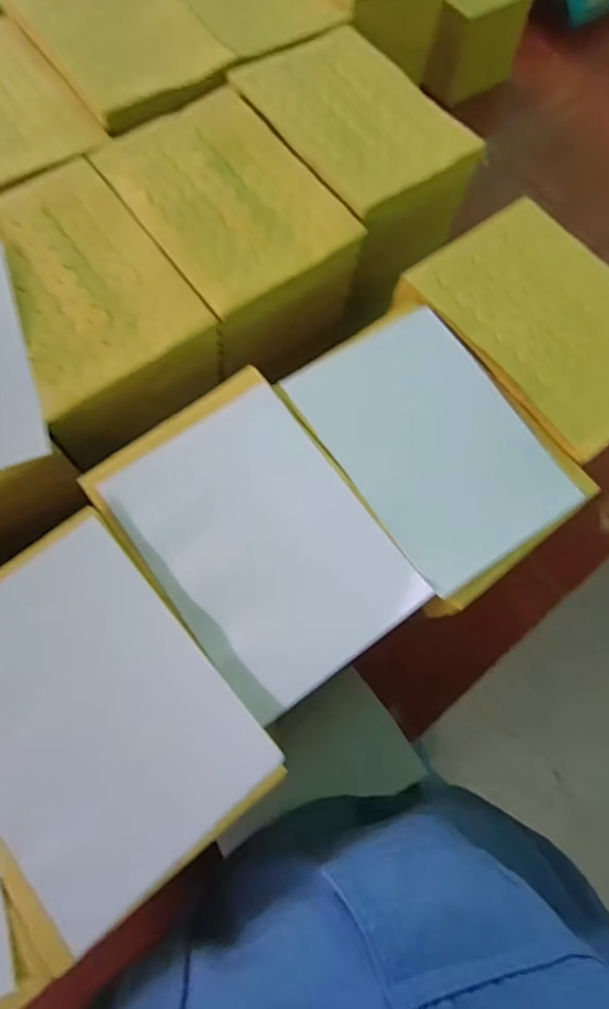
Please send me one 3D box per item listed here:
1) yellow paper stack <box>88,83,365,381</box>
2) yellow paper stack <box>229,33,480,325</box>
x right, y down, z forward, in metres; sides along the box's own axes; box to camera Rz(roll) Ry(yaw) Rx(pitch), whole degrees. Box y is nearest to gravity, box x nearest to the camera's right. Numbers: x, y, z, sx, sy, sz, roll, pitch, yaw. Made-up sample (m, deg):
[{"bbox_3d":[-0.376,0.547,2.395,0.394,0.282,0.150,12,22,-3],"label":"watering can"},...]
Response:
[{"bbox_3d":[-0.054,-0.193,0.404,0.122,0.101,0.171,-35,74,-14],"label":"yellow paper stack"},{"bbox_3d":[0.045,-0.266,0.428,0.132,0.100,0.184,-30,70,-14],"label":"yellow paper stack"}]

